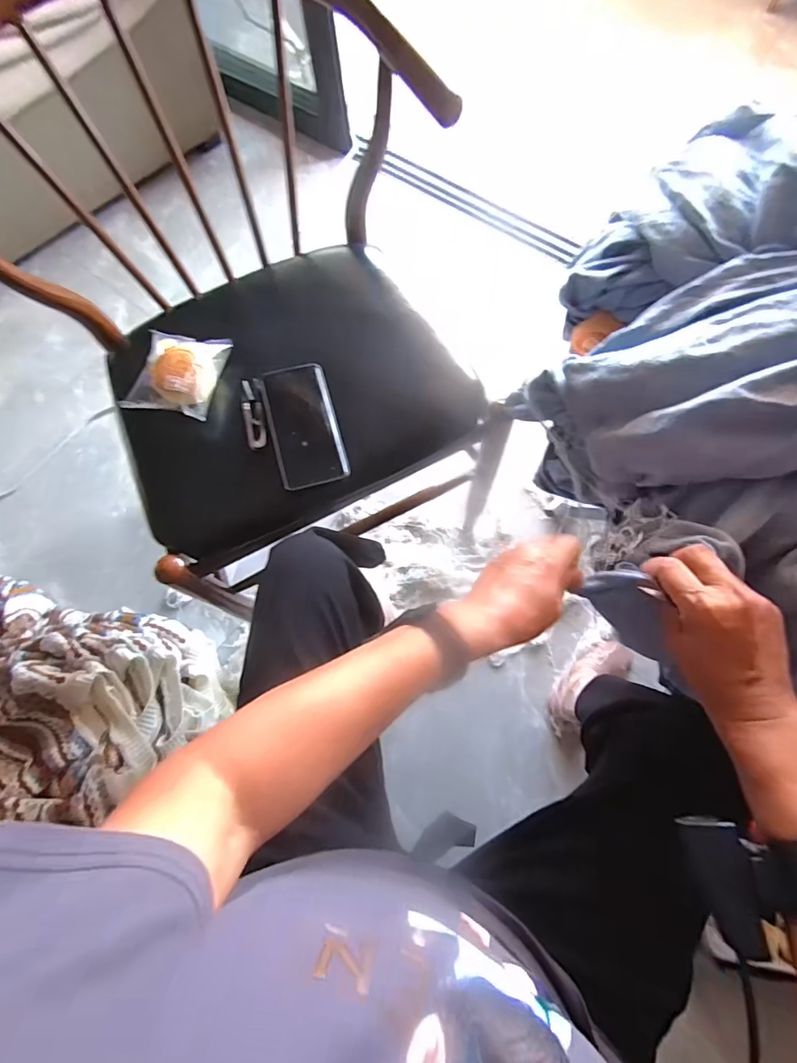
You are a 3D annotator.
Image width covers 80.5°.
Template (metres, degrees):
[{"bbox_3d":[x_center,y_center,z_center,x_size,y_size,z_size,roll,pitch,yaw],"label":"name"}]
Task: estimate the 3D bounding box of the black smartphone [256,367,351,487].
[{"bbox_3d":[-0.112,-0.127,0.556,0.078,0.010,0.149,-16,78,-3],"label":"black smartphone"}]

